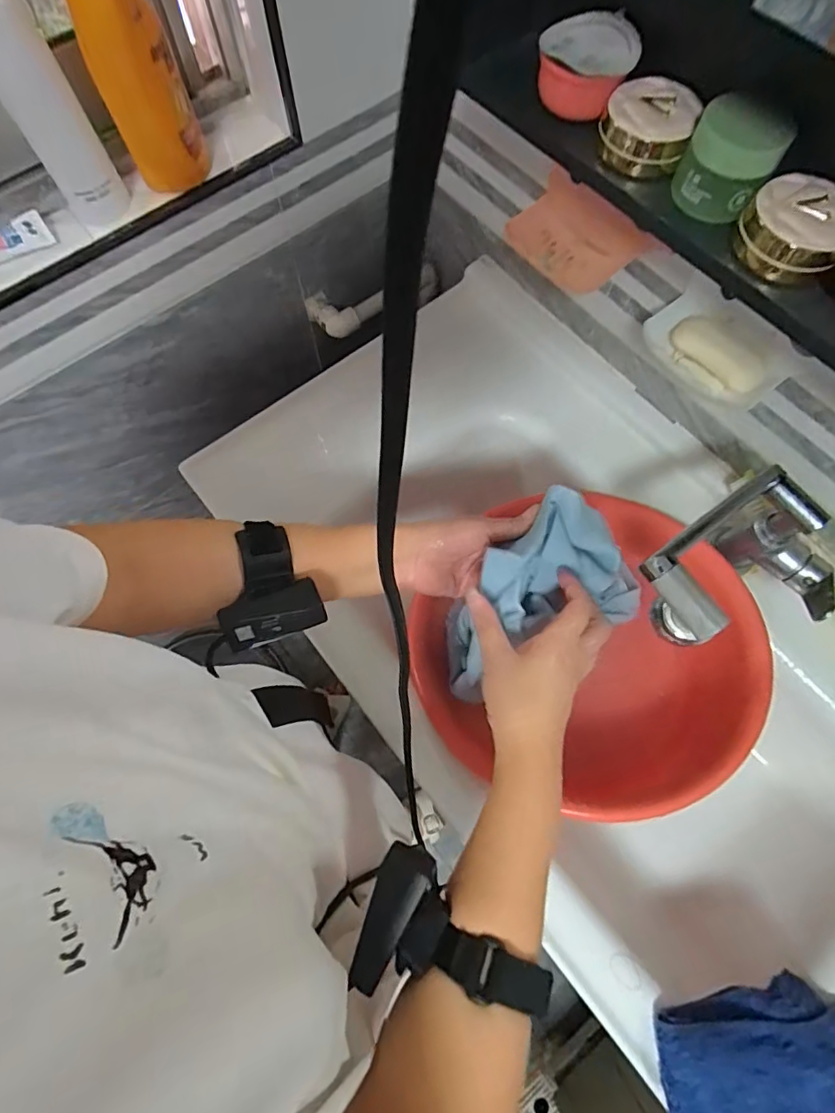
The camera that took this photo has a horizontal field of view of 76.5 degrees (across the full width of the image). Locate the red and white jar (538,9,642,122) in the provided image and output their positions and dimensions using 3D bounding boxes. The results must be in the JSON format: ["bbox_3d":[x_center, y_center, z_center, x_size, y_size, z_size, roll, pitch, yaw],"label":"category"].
[{"bbox_3d":[0.136,-0.400,0.433,0.074,0.038,0.067,18,71,6],"label":"red and white jar"}]

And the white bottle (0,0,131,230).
[{"bbox_3d":[-0.348,-0.420,0.497,0.060,0.194,0.065,-39,75,-13],"label":"white bottle"}]

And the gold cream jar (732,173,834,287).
[{"bbox_3d":[0.272,-0.234,0.381,0.072,0.036,0.063,36,74,12],"label":"gold cream jar"}]

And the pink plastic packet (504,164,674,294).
[{"bbox_3d":[0.178,-0.343,0.579,0.150,0.018,0.083,45,119,10],"label":"pink plastic packet"}]

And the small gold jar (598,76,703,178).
[{"bbox_3d":[0.183,-0.342,0.423,0.067,0.037,0.062,0,70,0],"label":"small gold jar"}]

